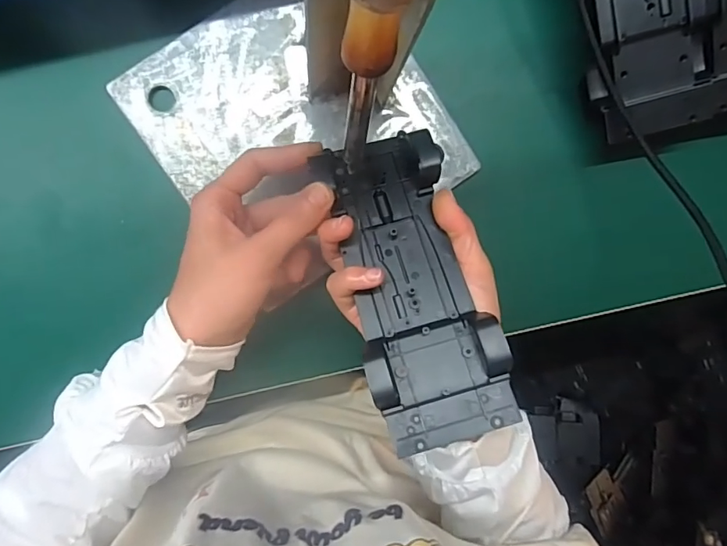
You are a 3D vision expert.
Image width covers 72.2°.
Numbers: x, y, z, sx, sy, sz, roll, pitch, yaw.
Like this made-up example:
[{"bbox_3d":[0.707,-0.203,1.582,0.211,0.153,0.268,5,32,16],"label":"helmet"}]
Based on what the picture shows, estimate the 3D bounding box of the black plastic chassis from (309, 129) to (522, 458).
[{"bbox_3d":[0.029,0.003,0.297,0.075,0.021,0.185,-13,73,-4],"label":"black plastic chassis"}]

